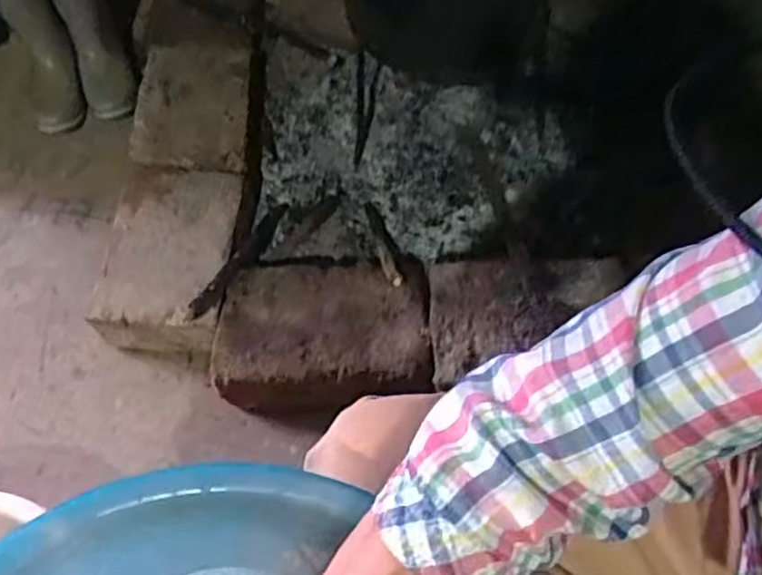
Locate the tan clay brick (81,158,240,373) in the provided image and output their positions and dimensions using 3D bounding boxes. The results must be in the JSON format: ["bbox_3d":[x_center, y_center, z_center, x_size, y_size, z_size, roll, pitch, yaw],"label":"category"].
[{"bbox_3d":[-0.298,-0.041,1.020,0.165,0.104,0.283,2,59,1],"label":"tan clay brick"}]

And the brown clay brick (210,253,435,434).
[{"bbox_3d":[-0.076,0.063,0.940,0.272,0.121,0.196,-2,59,-2],"label":"brown clay brick"}]

